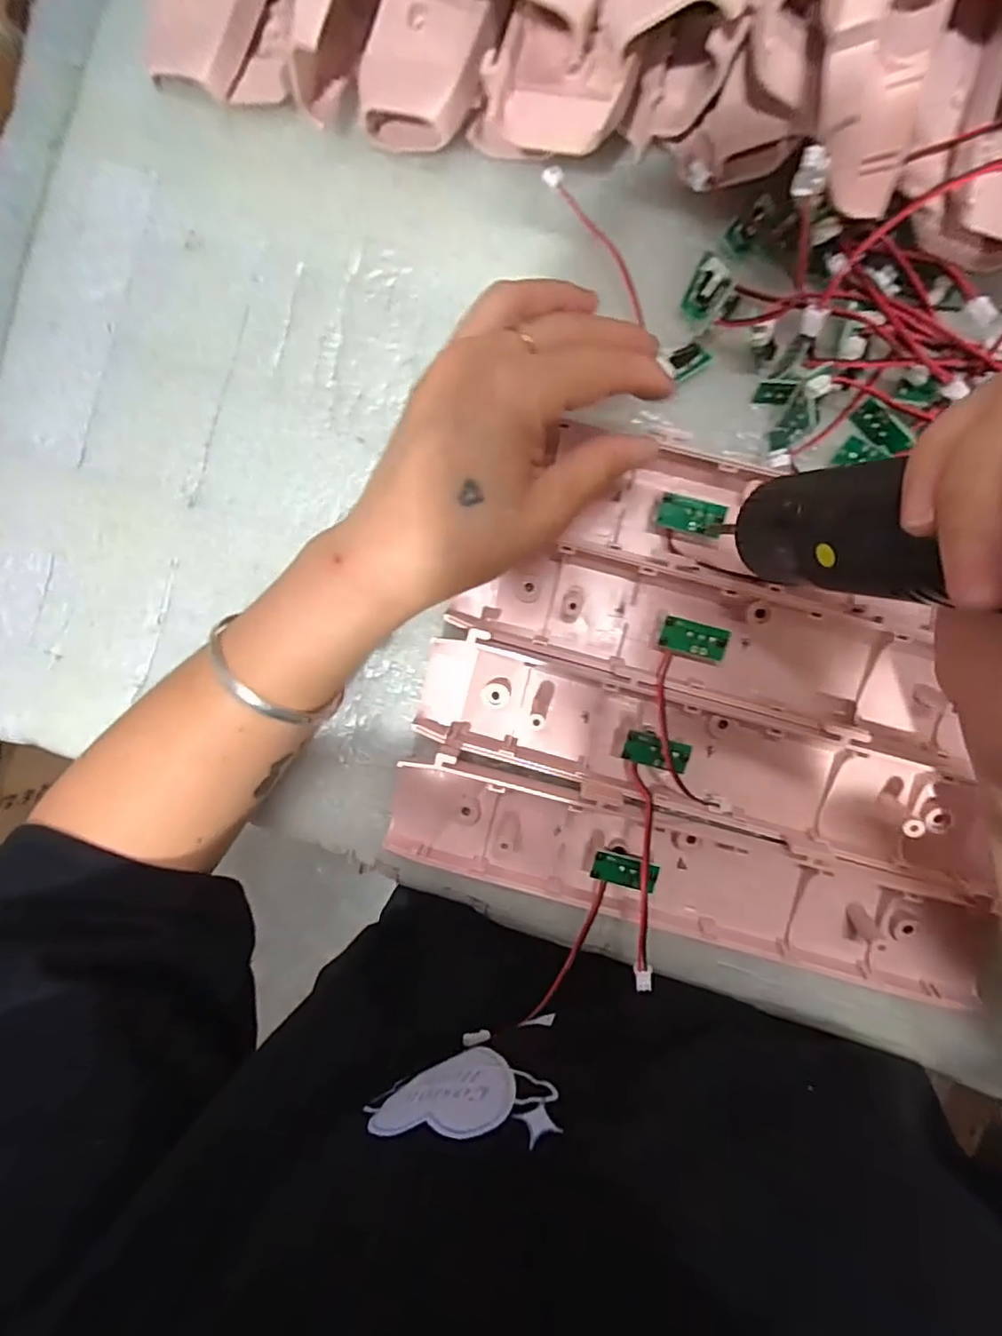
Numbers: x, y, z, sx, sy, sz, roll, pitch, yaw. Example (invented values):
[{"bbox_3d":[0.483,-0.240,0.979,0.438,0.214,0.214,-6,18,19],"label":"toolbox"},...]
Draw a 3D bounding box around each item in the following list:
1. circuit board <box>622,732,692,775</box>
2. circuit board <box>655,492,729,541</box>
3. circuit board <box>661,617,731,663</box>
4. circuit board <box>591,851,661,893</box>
[{"bbox_3d":[0.070,0.038,0.267,0.028,0.005,0.014,15,92,4],"label":"circuit board"},{"bbox_3d":[0.084,-0.067,0.260,0.027,0.004,0.014,15,107,8],"label":"circuit board"},{"bbox_3d":[0.086,-0.012,0.263,0.029,0.004,0.015,14,102,4],"label":"circuit board"},{"bbox_3d":[0.056,0.092,0.268,0.029,0.004,0.013,14,93,0],"label":"circuit board"}]

